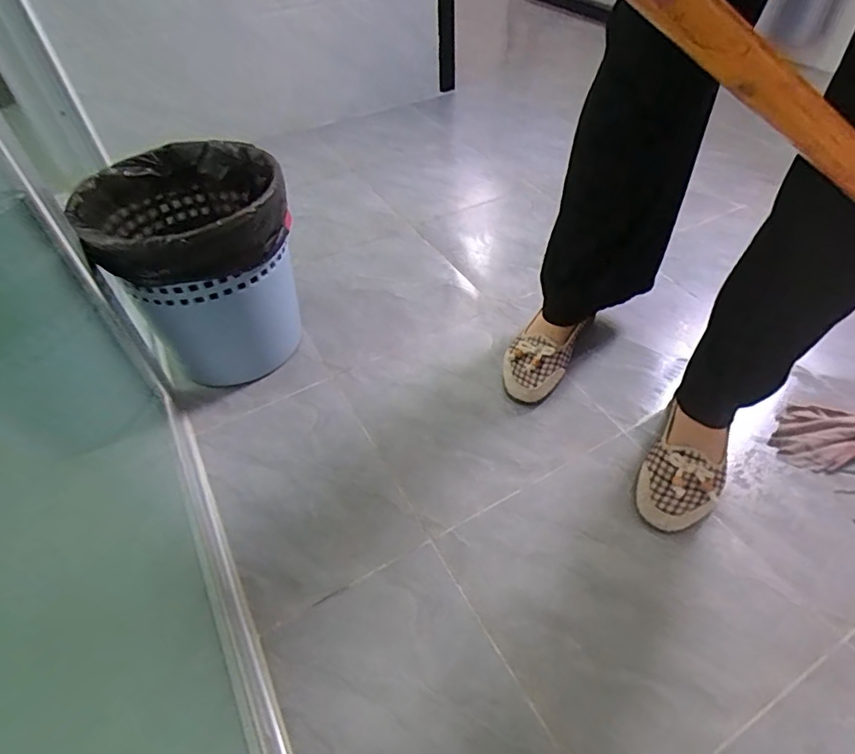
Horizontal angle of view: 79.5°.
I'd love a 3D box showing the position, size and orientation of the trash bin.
[{"bbox_3d":[-0.308,-0.147,0.739,0.238,0.270,0.250,-29,51,-23],"label":"trash bin"}]

